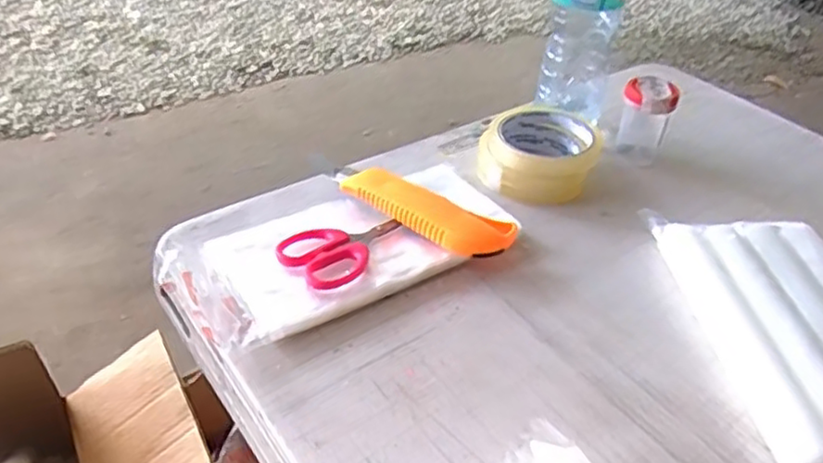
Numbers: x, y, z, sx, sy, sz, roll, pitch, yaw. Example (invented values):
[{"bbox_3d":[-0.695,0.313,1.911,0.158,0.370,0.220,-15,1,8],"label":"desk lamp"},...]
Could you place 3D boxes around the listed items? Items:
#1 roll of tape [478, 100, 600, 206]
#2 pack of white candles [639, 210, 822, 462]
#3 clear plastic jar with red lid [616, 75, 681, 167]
[{"bbox_3d":[0.106,-0.065,0.574,0.099,0.035,0.100,8,39,6],"label":"roll of tape"},{"bbox_3d":[0.247,0.064,0.436,0.116,0.029,0.207,-1,39,-6],"label":"pack of white candles"},{"bbox_3d":[0.200,-0.094,0.587,0.040,0.069,0.036,18,41,17],"label":"clear plastic jar with red lid"}]

